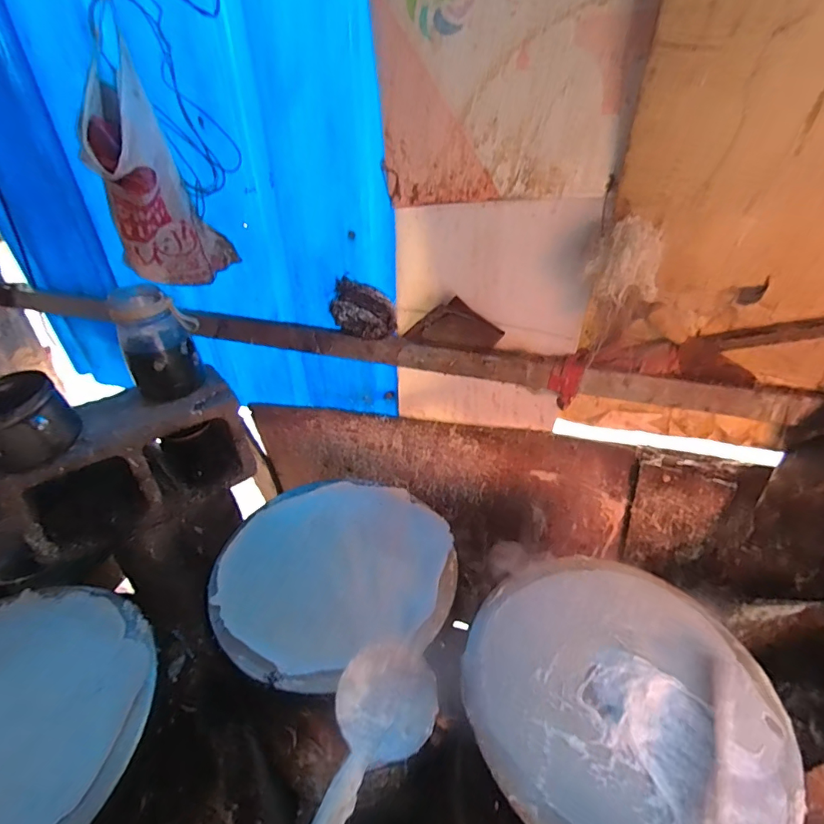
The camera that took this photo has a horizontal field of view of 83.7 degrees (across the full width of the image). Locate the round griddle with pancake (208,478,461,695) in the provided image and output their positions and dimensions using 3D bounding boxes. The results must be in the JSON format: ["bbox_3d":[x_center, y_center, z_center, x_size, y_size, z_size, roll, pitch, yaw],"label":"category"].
[{"bbox_3d":[-0.119,0.233,0.733,0.360,0.033,0.349,-1,36,0],"label":"round griddle with pancake"}]

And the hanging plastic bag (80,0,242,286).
[{"bbox_3d":[-0.388,-0.354,0.712,0.165,0.338,0.216,-16,38,-20],"label":"hanging plastic bag"}]

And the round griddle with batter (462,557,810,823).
[{"bbox_3d":[0.259,0.345,0.572,0.361,0.035,0.352,-1,36,0],"label":"round griddle with batter"}]

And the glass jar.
[{"bbox_3d":[-0.447,-0.121,0.809,0.106,0.172,0.106,-1,36,0],"label":"glass jar"}]

